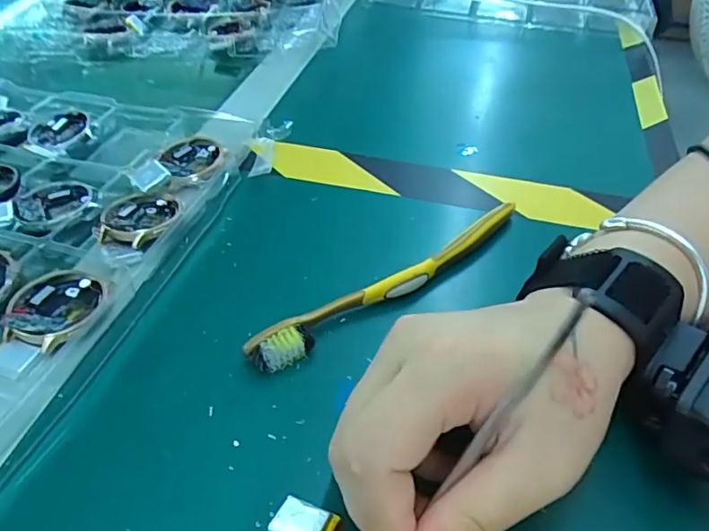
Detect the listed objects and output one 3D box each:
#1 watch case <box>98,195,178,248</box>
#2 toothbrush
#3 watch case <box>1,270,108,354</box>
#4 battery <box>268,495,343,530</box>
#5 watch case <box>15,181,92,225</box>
[{"bbox_3d":[-0.126,-0.028,0.304,0.038,0.008,0.044,7,45,5],"label":"watch case"},{"bbox_3d":[0.025,0.009,0.276,0.175,0.015,0.015,-26,51,-25],"label":"toothbrush"},{"bbox_3d":[-0.148,0.020,0.257,0.039,0.011,0.045,11,46,9],"label":"watch case"},{"bbox_3d":[-0.017,0.093,0.189,0.023,0.004,0.018,18,24,11],"label":"battery"},{"bbox_3d":[-0.184,-0.038,0.323,0.043,0.007,0.043,-15,47,-16],"label":"watch case"}]

